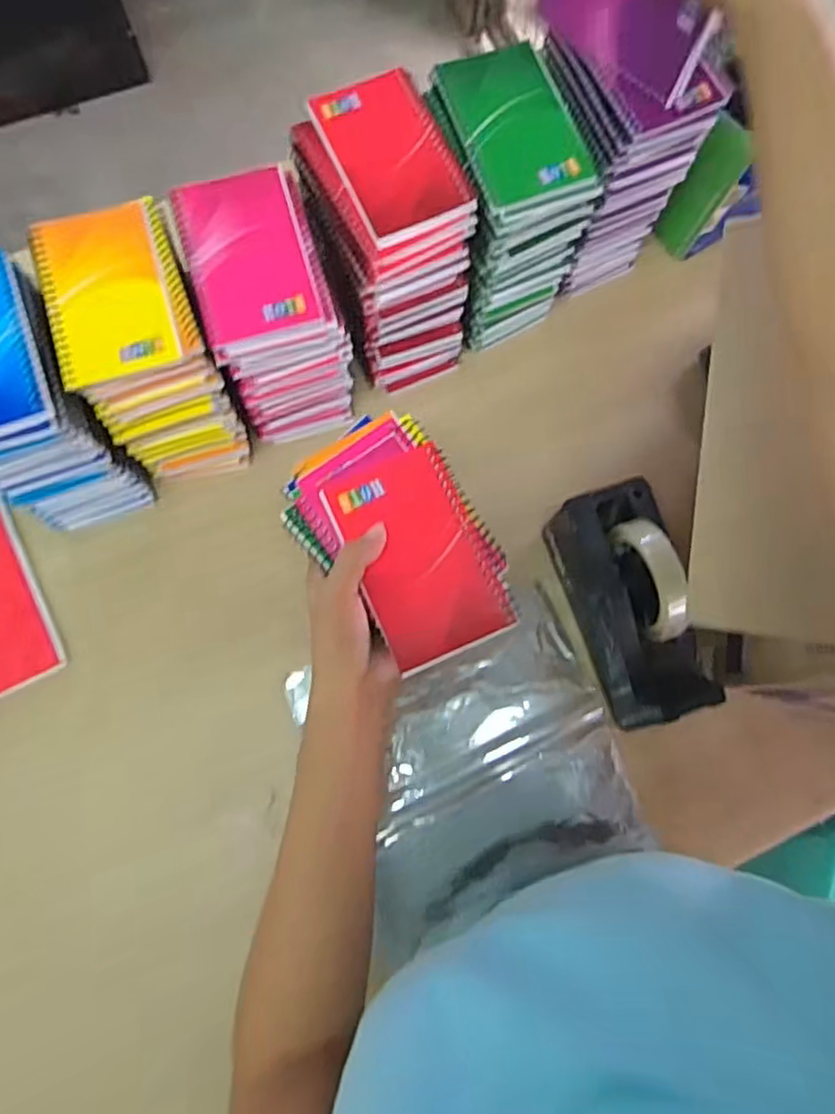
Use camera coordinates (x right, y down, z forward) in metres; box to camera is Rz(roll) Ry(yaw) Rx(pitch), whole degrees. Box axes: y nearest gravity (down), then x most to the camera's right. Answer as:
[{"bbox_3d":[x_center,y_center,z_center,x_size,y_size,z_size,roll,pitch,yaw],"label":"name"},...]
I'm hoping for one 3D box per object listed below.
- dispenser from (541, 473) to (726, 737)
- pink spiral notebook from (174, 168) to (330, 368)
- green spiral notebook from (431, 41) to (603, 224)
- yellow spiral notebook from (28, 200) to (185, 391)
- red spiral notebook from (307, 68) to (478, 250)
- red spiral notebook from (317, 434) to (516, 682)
[{"bbox_3d":[0.190,0.044,0.566,0.081,0.121,0.209,-17,79,-5],"label":"dispenser"},{"bbox_3d":[-0.125,-0.224,0.482,0.085,0.009,0.135,-16,79,-5],"label":"pink spiral notebook"},{"bbox_3d":[0.077,-0.330,0.504,0.091,0.015,0.135,-18,82,-2],"label":"green spiral notebook"},{"bbox_3d":[-0.225,-0.191,0.469,0.083,0.010,0.132,-18,79,-5],"label":"yellow spiral notebook"},{"bbox_3d":[-0.020,-0.310,0.499,0.085,0.010,0.136,-23,80,-6],"label":"red spiral notebook"},{"bbox_3d":[0.001,-0.002,0.429,0.083,0.011,0.135,-23,80,-6],"label":"red spiral notebook"}]

